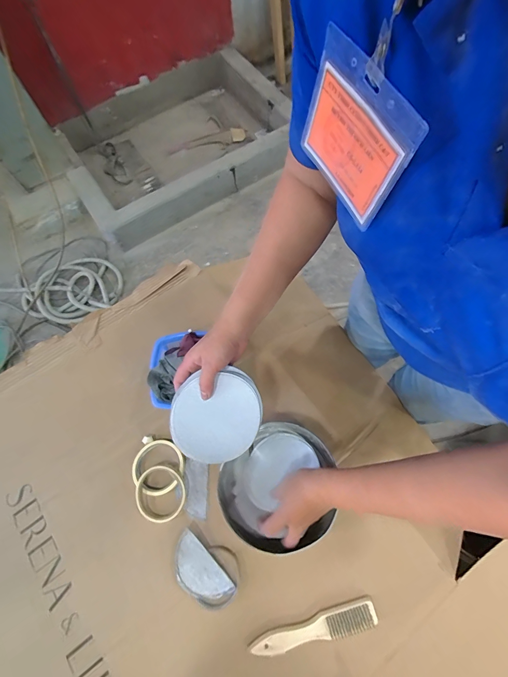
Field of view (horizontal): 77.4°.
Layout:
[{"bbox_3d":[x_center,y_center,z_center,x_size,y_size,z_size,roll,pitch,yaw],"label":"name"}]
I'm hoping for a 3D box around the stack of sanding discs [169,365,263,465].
[{"bbox_3d":[-0.051,0.110,0.450,0.126,0.009,0.120,-10,81,-13],"label":"stack of sanding discs"}]

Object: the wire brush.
[{"bbox_3d":[0.090,0.441,0.481,0.193,0.019,0.033,-14,69,-3],"label":"wire brush"}]

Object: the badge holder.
[{"bbox_3d":[0.067,-0.139,0.221,0.004,0.084,0.096,-25,74,-15],"label":"badge holder"}]

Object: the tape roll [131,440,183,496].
[{"bbox_3d":[-0.176,0.235,0.582,0.092,0.022,0.089,39,75,16],"label":"tape roll"}]

